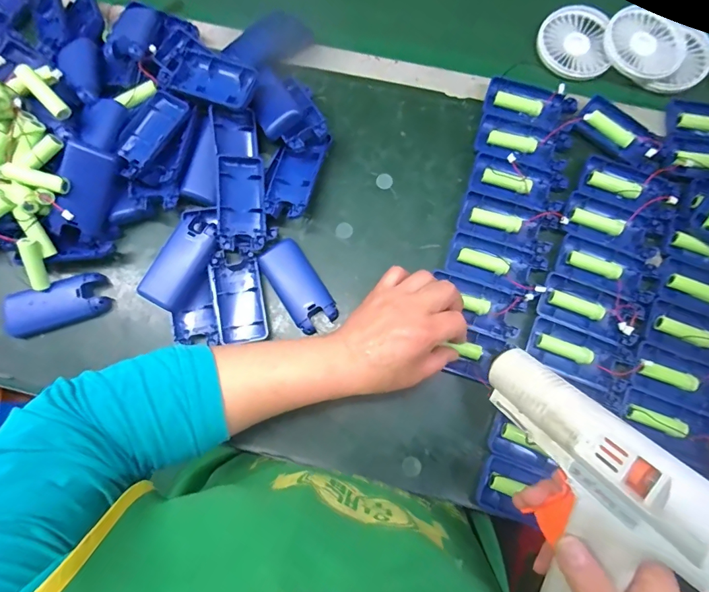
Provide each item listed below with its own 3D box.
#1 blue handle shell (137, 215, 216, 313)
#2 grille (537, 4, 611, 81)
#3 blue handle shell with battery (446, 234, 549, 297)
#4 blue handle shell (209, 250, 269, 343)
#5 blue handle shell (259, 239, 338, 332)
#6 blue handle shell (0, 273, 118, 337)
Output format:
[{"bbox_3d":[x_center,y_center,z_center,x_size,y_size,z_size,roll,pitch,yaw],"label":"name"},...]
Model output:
[{"bbox_3d":[-0.169,-0.030,0.398,0.043,0.027,0.090,31,82,7],"label":"blue handle shell"},{"bbox_3d":[0.249,-0.291,0.460,0.074,0.018,0.084,0,79,1],"label":"grille"},{"bbox_3d":[0.140,-0.031,0.399,0.093,0.014,0.045,19,80,5],"label":"blue handle shell with battery"},{"bbox_3d":[-0.115,0.001,0.401,0.045,0.019,0.088,-10,79,-1],"label":"blue handle shell"},{"bbox_3d":[-0.055,-0.010,0.397,0.043,0.014,0.091,-33,80,-5],"label":"blue handle shell"},{"bbox_3d":[-0.299,0.010,0.401,0.104,0.020,0.043,-19,80,-2],"label":"blue handle shell"}]

